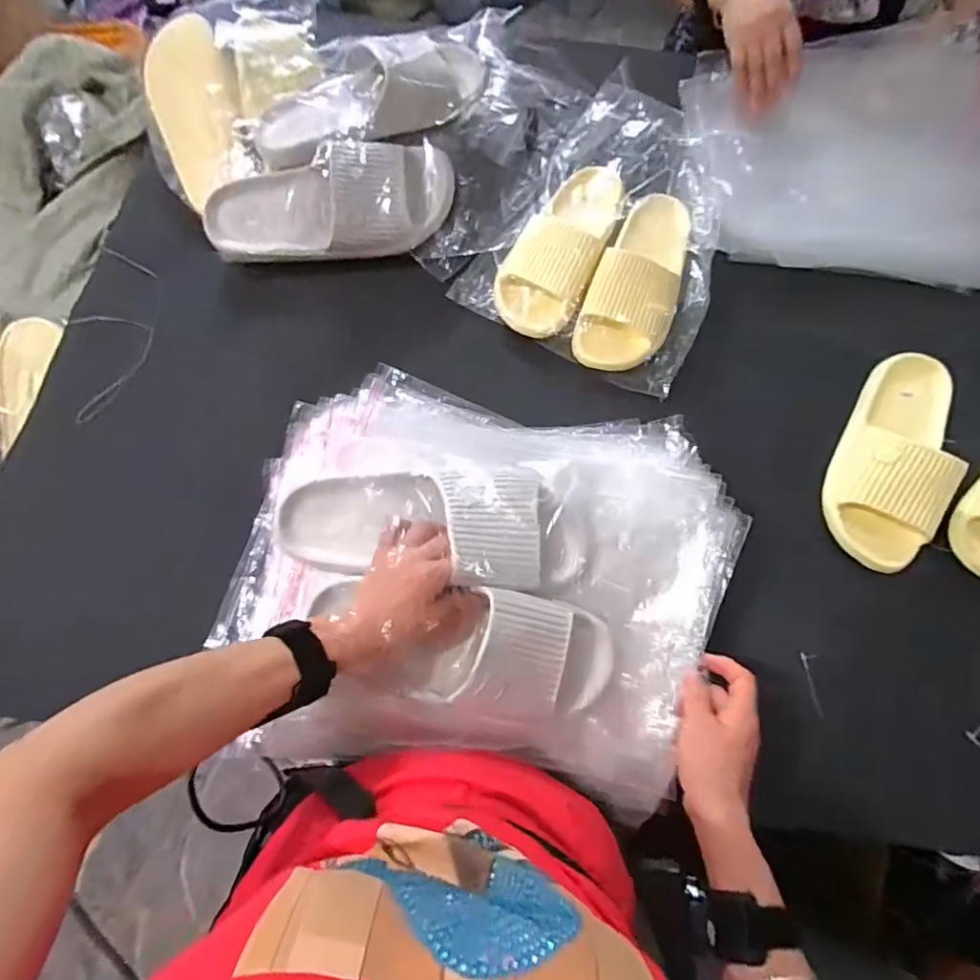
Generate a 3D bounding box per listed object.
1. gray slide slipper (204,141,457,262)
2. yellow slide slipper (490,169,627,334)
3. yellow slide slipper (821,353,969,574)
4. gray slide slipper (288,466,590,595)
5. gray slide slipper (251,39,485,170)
[{"bbox_3d":[-0.185,-0.332,0.630,0.294,0.061,0.118,-10,115,2],"label":"gray slide slipper"},{"bbox_3d":[0.084,-0.295,0.638,0.101,0.059,0.221,23,74,7],"label":"yellow slide slipper"},{"bbox_3d":[0.445,-0.042,0.573,0.108,0.061,0.245,28,74,8],"label":"yellow slide slipper"},{"bbox_3d":[-0.047,0.029,0.473,0.277,0.070,0.098,5,72,-1],"label":"gray slide slipper"},{"bbox_3d":[-0.129,-0.438,0.605,0.271,0.074,0.110,-31,75,-10],"label":"gray slide slipper"}]

